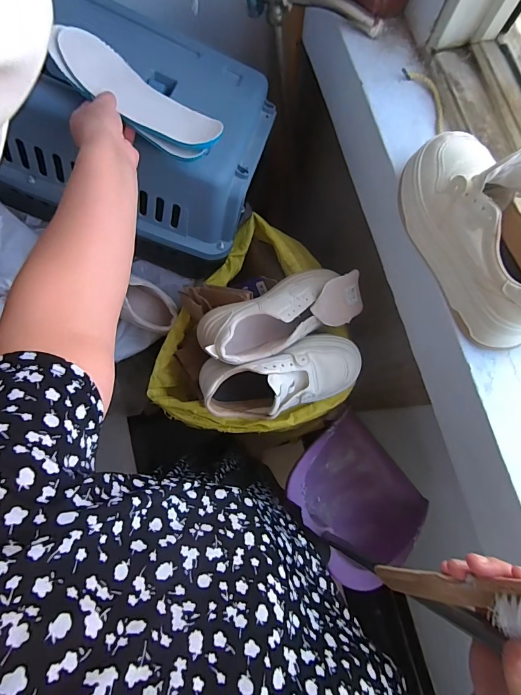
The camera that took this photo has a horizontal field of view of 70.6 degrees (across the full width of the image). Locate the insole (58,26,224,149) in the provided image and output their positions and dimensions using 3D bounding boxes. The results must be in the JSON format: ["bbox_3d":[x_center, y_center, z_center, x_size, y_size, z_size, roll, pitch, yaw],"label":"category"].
[{"bbox_3d":[-0.150,-0.306,0.447,0.226,0.029,0.069,38,80,4],"label":"insole"}]

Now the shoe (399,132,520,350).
[{"bbox_3d":[0.244,-0.127,0.386,0.100,0.133,0.237,-17,78,-4],"label":"shoe"}]

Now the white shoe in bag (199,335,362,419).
[{"bbox_3d":[0.034,0.045,0.553,0.232,0.109,0.100,-10,78,-3],"label":"white shoe in bag"}]

